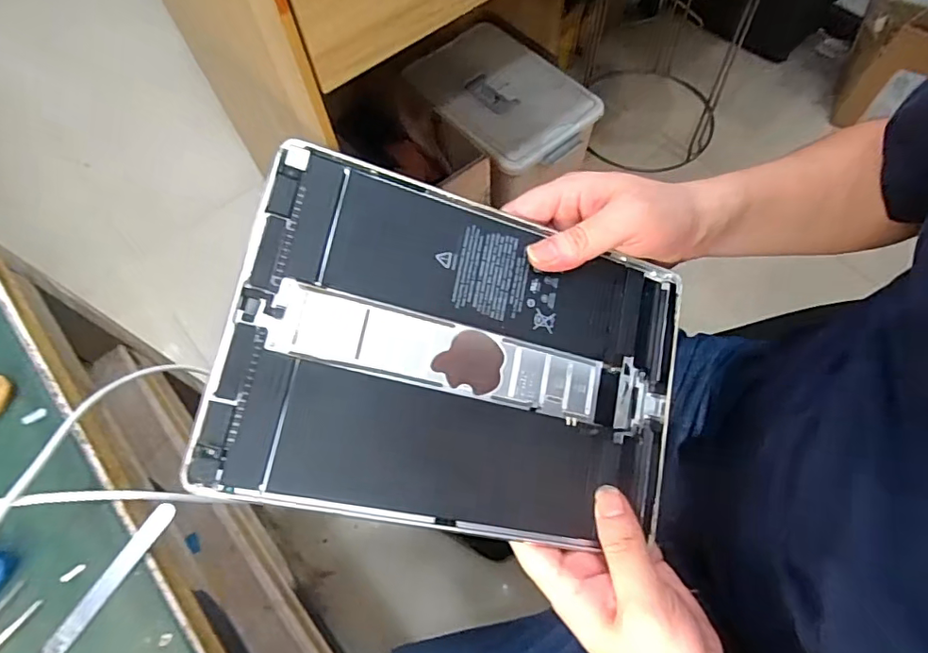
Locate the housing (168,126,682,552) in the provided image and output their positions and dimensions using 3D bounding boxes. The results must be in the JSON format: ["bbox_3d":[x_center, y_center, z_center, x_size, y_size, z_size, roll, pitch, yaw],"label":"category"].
[{"bbox_3d":[0.007,0.019,0.286,0.245,0.008,0.170,15,79,-17],"label":"housing"}]

